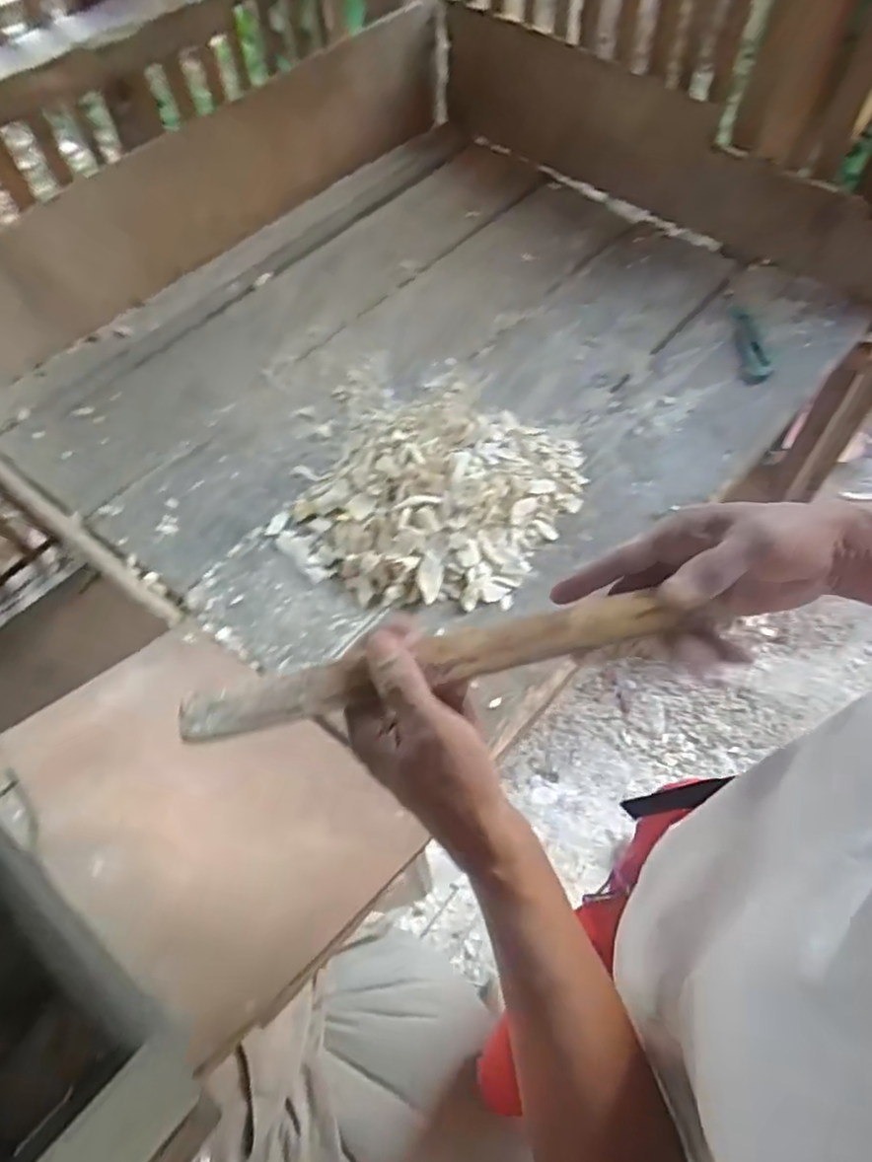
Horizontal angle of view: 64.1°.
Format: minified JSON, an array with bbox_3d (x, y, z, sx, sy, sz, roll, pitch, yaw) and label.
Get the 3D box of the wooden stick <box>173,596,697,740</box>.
[{"bbox_3d":[-0.002,0.043,0.391,0.273,0.009,0.029,-12,58,-8],"label":"wooden stick"}]

